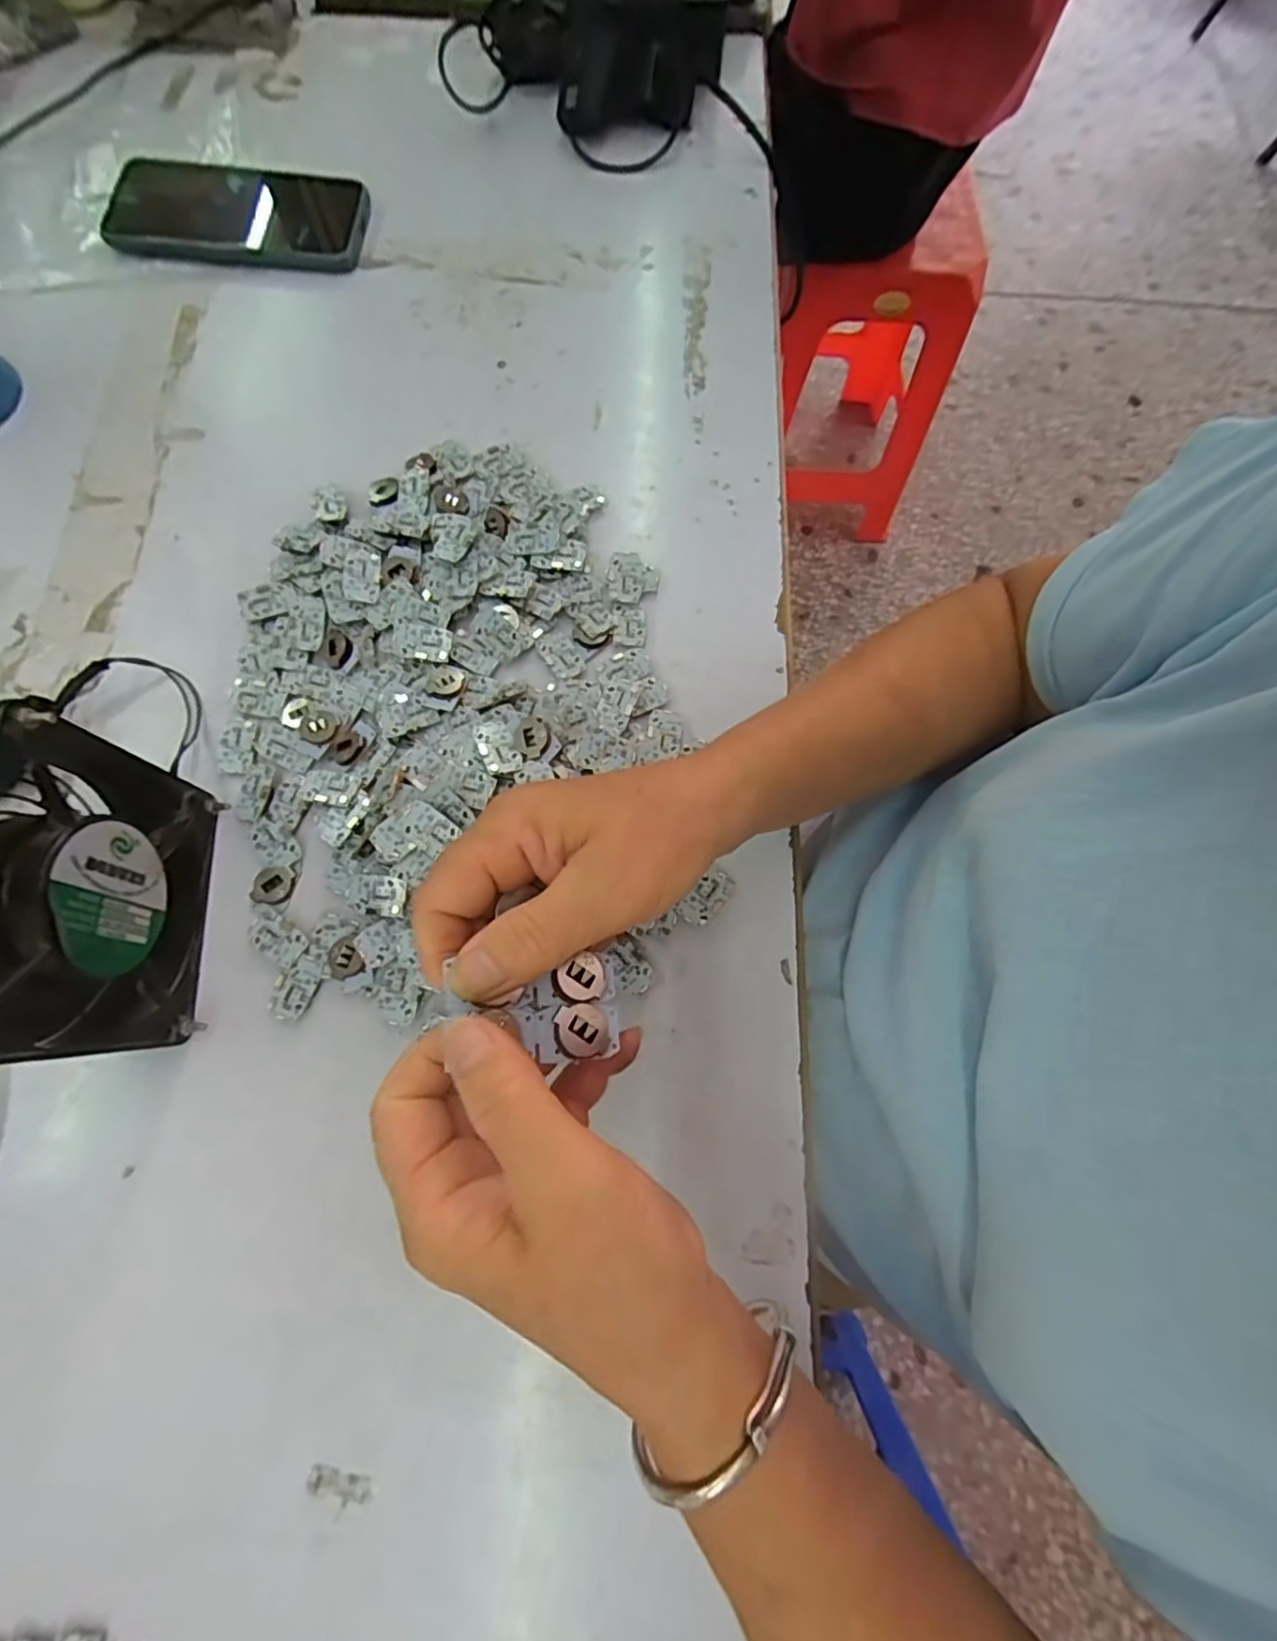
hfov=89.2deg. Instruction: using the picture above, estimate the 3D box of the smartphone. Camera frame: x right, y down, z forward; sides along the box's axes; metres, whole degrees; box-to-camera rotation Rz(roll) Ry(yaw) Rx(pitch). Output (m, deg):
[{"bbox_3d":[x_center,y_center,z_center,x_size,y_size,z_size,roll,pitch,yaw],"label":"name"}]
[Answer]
[{"bbox_3d":[-0.261,-0.395,0.424,0.161,0.013,0.083,2,75,0],"label":"smartphone"}]

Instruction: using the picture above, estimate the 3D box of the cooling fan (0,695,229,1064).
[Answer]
[{"bbox_3d":[-0.225,0.029,0.257,0.048,0.114,0.123,0,75,-1],"label":"cooling fan"}]

